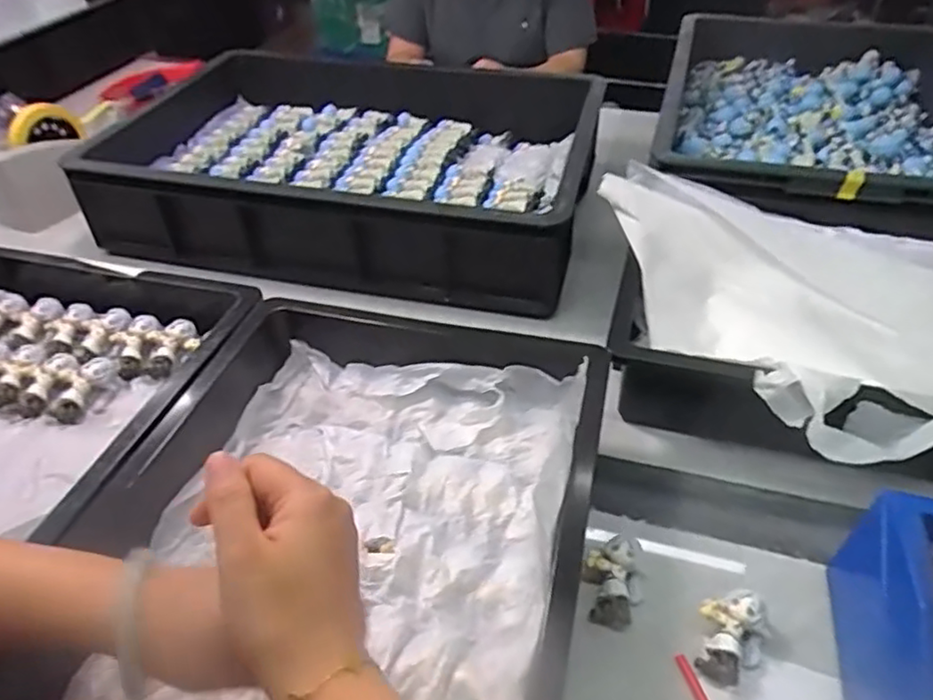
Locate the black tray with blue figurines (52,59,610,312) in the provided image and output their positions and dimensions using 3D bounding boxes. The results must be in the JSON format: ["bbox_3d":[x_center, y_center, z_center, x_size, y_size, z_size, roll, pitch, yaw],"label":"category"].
[{"bbox_3d":[-0.133,-0.240,0.851,0.551,0.135,0.398,7,42,9],"label":"black tray with blue figurines"}]

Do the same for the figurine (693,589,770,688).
[{"bbox_3d":[0.174,0.188,0.432,0.043,0.027,0.057,20,45,22],"label":"figurine"}]

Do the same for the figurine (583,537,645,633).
[{"bbox_3d":[0.103,0.163,0.464,0.043,0.030,0.053,17,44,19],"label":"figurine"}]

